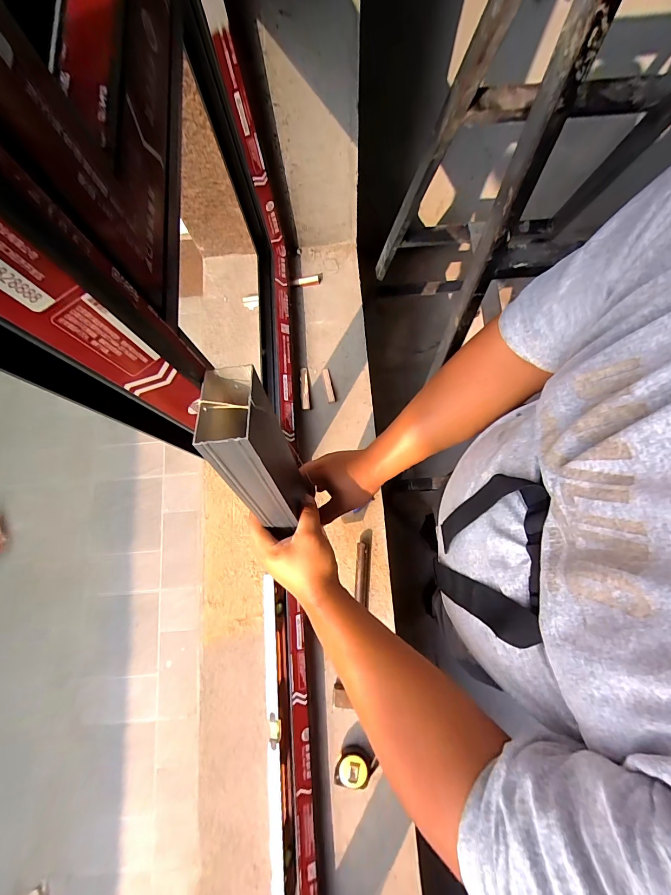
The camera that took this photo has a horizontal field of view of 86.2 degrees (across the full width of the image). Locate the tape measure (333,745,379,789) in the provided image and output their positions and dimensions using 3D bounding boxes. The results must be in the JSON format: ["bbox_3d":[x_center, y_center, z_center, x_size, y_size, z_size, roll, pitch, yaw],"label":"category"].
[{"bbox_3d":[0.035,0.680,0.765,0.076,0.050,0.066,-4,77,2],"label":"tape measure"}]

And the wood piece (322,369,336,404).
[{"bbox_3d":[-0.018,-0.165,0.951,0.020,0.005,0.096,-12,77,0],"label":"wood piece"}]

